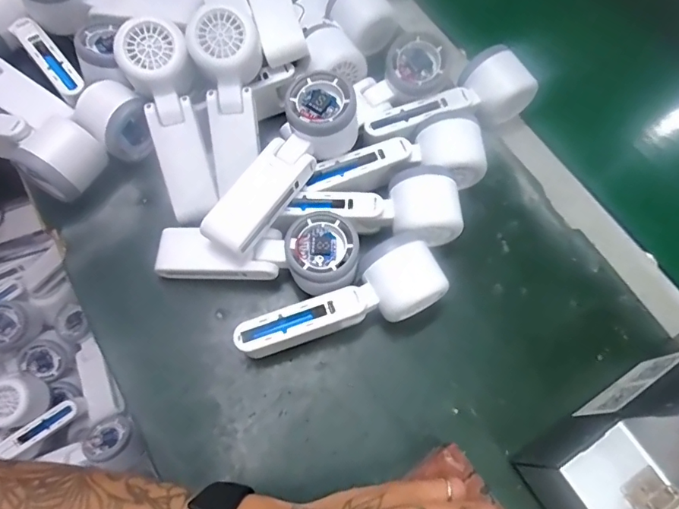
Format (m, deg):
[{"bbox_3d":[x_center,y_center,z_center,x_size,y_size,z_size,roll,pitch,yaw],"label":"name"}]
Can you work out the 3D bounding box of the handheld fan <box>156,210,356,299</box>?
[{"bbox_3d":[-0.066,0.000,0.389,0.168,0.042,0.066,-1,66,11],"label":"handheld fan"}]

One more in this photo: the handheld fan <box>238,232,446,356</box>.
[{"bbox_3d":[0.001,0.043,0.373,0.158,0.055,0.057,-26,70,-13],"label":"handheld fan"}]

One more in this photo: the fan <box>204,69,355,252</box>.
[{"bbox_3d":[-0.042,-0.075,0.381,0.053,0.044,0.163,31,68,10],"label":"fan"}]

